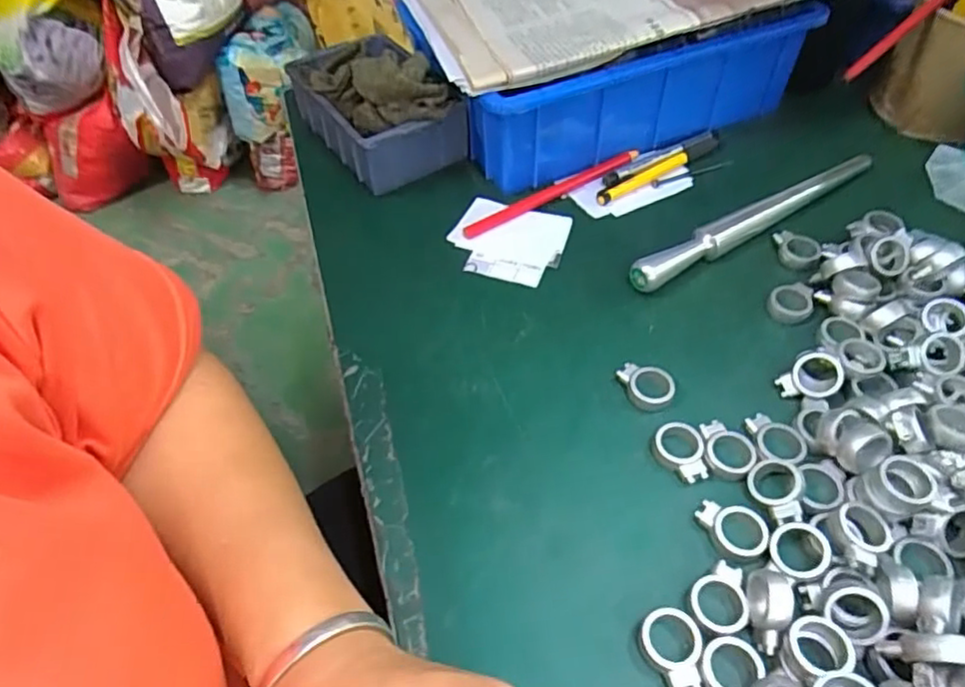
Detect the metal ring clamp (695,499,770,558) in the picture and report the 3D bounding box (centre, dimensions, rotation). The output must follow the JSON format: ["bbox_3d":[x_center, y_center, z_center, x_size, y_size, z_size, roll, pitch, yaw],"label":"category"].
[{"bbox_3d":[0.123,0.091,0.309,0.033,0.007,0.025,26,57,22],"label":"metal ring clamp"}]

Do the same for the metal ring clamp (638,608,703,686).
[{"bbox_3d":[0.084,0.135,0.276,0.026,0.007,0.034,-9,51,-4],"label":"metal ring clamp"}]

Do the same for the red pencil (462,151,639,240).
[{"bbox_3d":[0.056,-0.117,0.482,0.162,0.008,0.011,-26,54,-17],"label":"red pencil"}]

